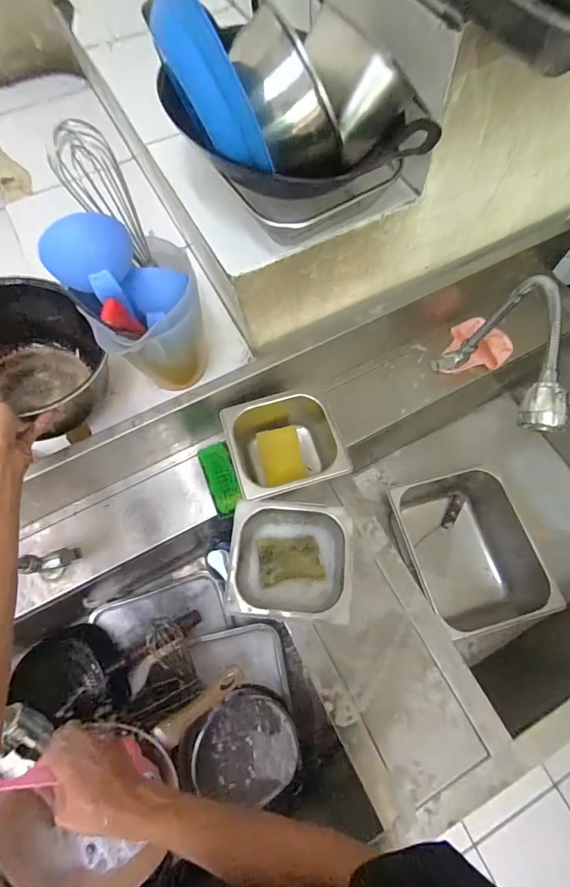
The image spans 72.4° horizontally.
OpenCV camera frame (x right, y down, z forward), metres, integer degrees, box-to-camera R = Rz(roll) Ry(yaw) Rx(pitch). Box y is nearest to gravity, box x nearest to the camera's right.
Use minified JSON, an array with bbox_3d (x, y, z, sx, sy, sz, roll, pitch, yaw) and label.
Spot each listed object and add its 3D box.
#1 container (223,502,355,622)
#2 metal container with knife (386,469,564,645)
[{"bbox_3d":[0.009,0.176,0.591,0.170,0.081,0.155,4,69,2],"label":"container"},{"bbox_3d":[0.389,0.242,0.878,0.255,0.189,0.308,-15,70,-6],"label":"metal container with knife"}]

